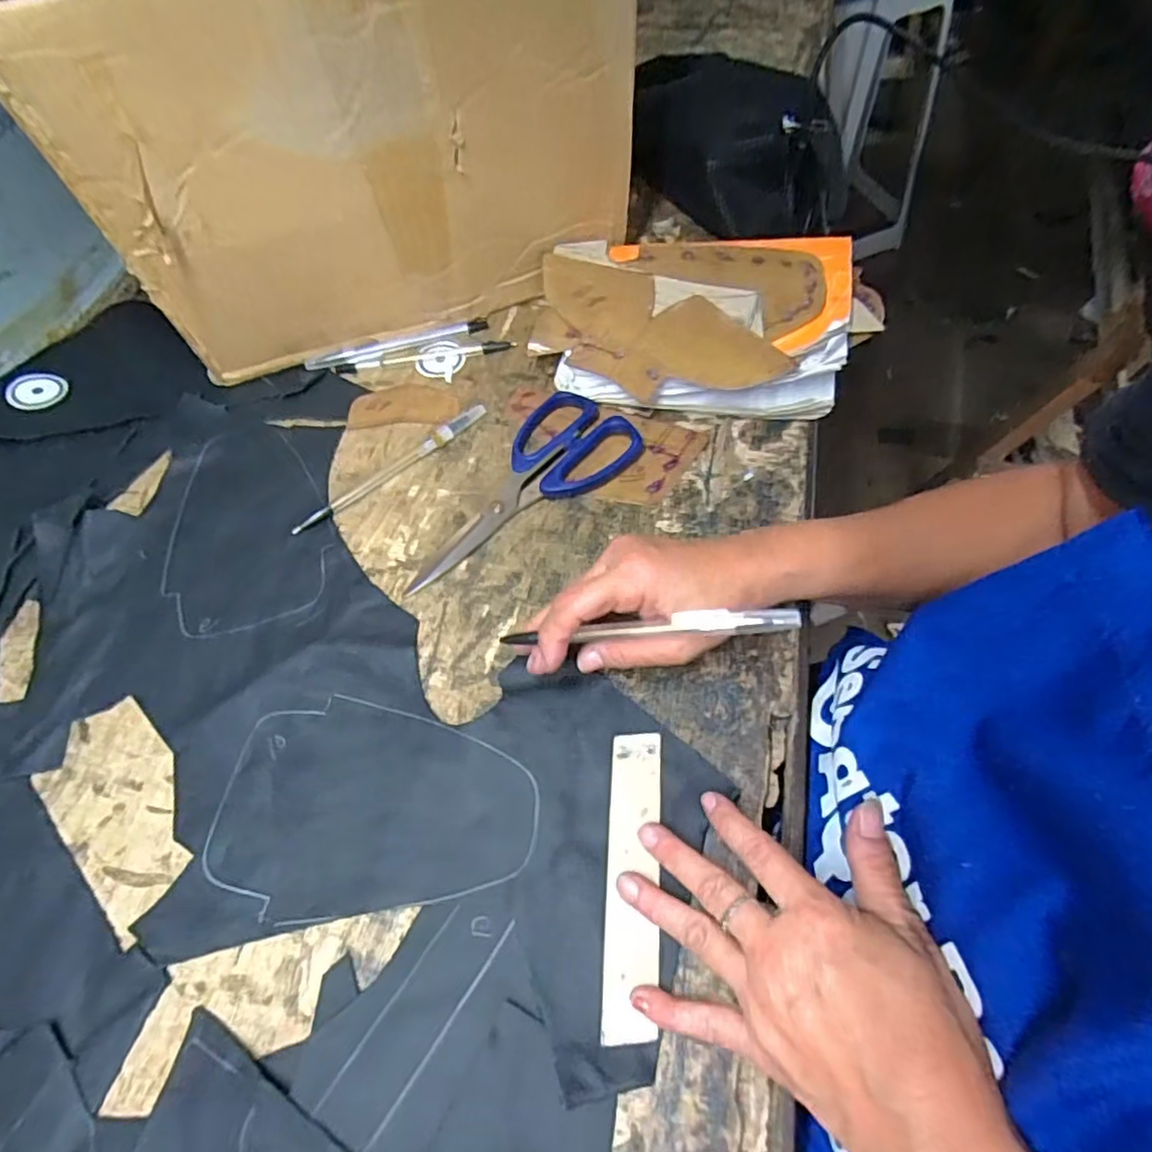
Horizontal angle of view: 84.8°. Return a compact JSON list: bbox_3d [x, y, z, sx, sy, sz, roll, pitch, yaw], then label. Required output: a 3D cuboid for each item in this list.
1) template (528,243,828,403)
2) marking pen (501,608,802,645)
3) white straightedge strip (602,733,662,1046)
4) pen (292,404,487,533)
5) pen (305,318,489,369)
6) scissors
[{"bbox_3d":[0.064,-0.186,0.448,0.197,0.013,0.116,12,76,17],"label":"template"},{"bbox_3d":[0.034,0.026,0.315,0.147,0.005,0.010,-5,58,15],"label":"marking pen"},{"bbox_3d":[0.028,0.144,0.307,0.026,0.005,0.133,1,61,6],"label":"white straightedge strip"},{"bbox_3d":[-0.128,-0.077,0.444,0.157,0.011,0.010,-37,64,-17],"label":"pen"},{"bbox_3d":[-0.143,-0.187,0.507,0.146,0.011,0.013,-17,60,-7],"label":"pen"},{"bbox_3d":[-0.042,-0.067,0.428,0.176,0.018,0.077,-32,63,-15],"label":"scissors"}]

